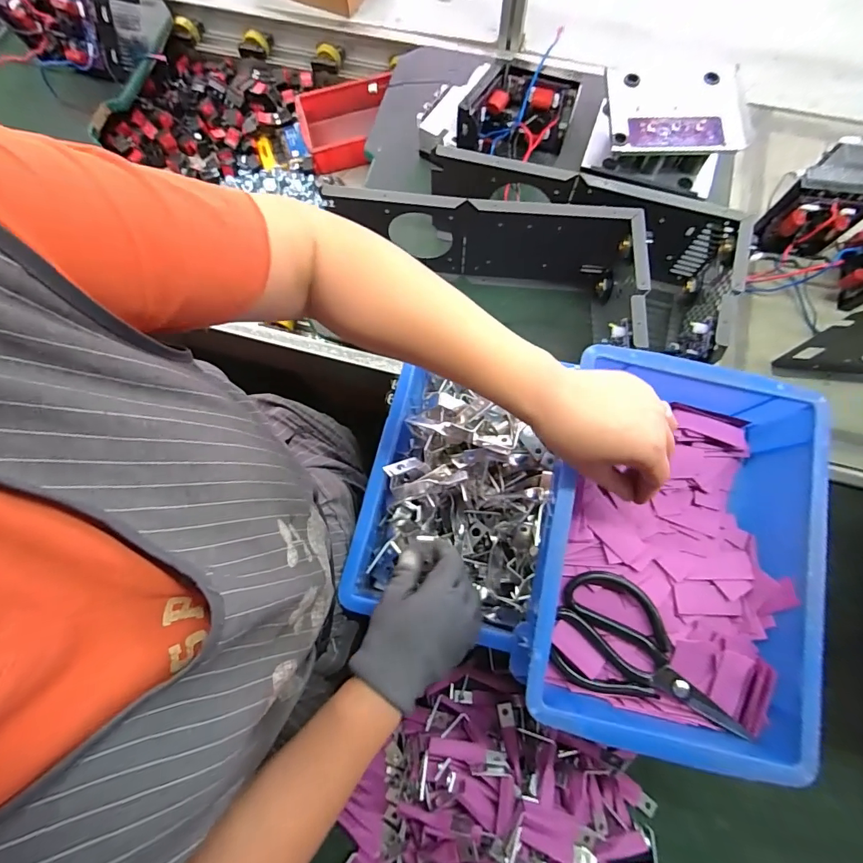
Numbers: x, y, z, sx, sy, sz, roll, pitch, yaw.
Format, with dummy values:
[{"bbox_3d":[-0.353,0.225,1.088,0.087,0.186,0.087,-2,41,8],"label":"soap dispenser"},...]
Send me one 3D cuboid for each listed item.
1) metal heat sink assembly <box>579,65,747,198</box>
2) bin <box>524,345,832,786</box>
[{"bbox_3d":[0.366,-0.480,0.694,0.211,0.082,0.165,6,75,3],"label":"metal heat sink assembly"},{"bbox_3d":[0.200,0.094,0.365,0.204,0.070,0.292,14,76,5],"label":"bin"}]

